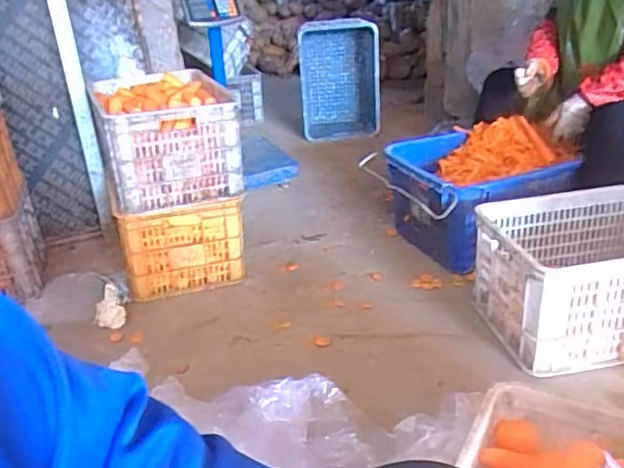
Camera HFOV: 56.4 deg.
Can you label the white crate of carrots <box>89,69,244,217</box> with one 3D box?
[{"bbox_3d":[-0.457,-0.308,1.781,0.356,0.249,0.622,-13,27,-17],"label":"white crate of carrots"}]

